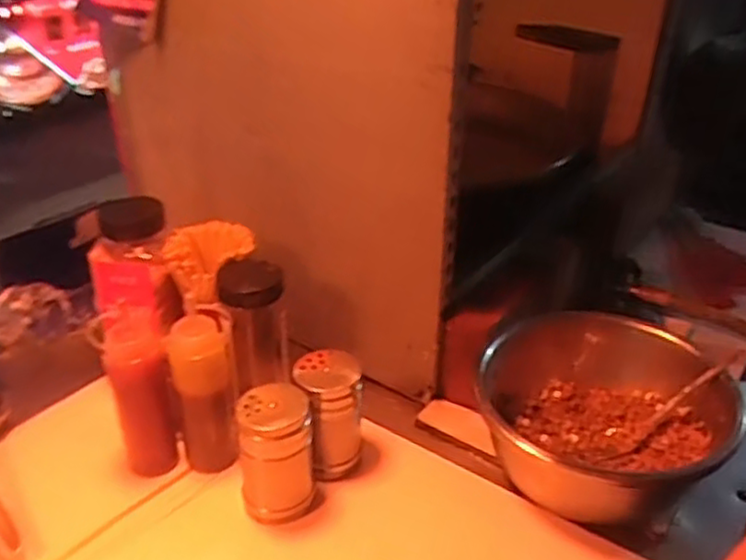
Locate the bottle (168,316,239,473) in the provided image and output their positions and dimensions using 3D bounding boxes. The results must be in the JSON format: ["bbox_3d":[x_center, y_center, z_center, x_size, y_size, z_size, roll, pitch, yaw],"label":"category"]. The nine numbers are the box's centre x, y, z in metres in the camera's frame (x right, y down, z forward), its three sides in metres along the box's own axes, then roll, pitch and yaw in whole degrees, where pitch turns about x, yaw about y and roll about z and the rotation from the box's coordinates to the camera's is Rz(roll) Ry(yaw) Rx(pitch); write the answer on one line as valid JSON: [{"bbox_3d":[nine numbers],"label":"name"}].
[{"bbox_3d":[-0.154,0.106,0.654,0.052,0.155,0.042,-8,32,-17],"label":"bottle"}]

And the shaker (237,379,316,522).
[{"bbox_3d":[-0.083,0.154,0.616,0.064,0.117,0.054,-4,31,-11],"label":"shaker"}]

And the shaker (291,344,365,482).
[{"bbox_3d":[-0.040,0.128,0.652,0.058,0.118,0.053,0,31,-4],"label":"shaker"}]

